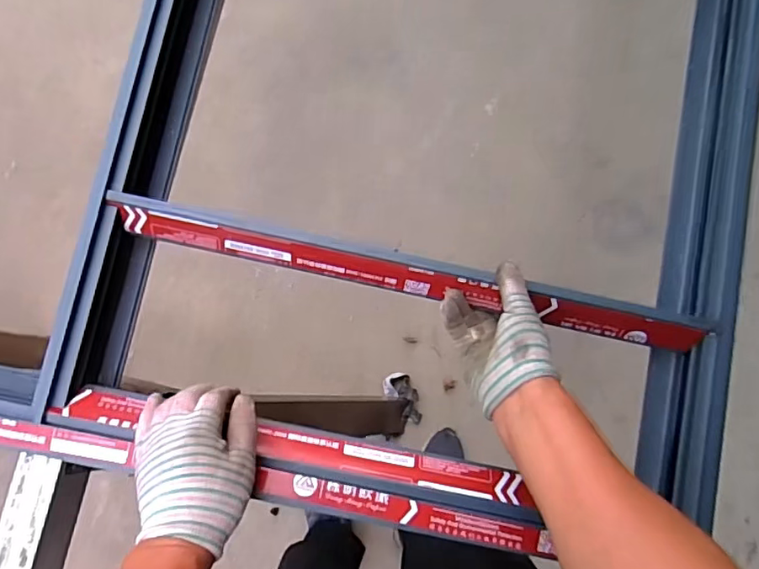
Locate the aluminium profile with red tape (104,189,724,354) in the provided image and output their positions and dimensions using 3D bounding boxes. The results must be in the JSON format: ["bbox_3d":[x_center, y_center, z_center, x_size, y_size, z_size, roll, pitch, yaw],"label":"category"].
[{"bbox_3d":[0.031,-0.012,0.542,0.592,0.032,0.038,12,84,0],"label":"aluminium profile with red tape"}]

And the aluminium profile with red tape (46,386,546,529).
[{"bbox_3d":[-0.077,0.160,0.519,0.450,0.035,0.040,12,84,0],"label":"aluminium profile with red tape"}]

